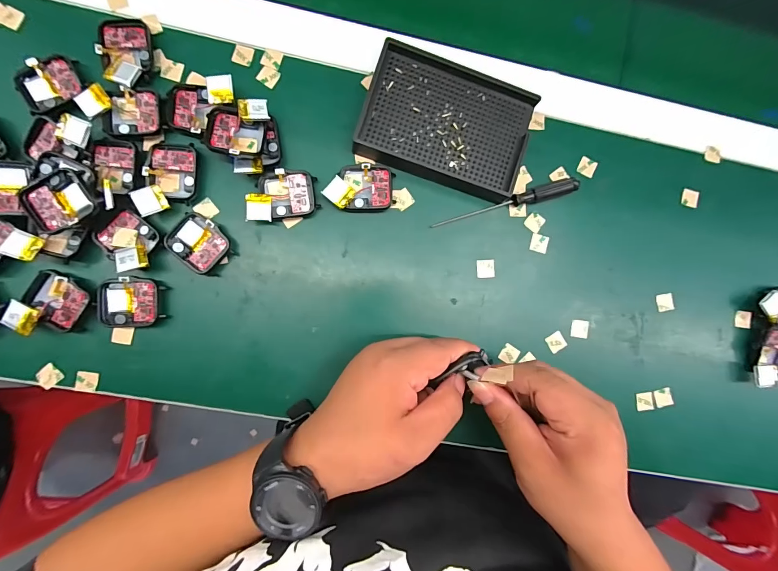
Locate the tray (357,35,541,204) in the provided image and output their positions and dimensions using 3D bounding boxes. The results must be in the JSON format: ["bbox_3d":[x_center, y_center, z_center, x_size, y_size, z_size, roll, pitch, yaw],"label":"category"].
[{"bbox_3d":[0.049,-0.137,0.294,0.135,0.022,0.097,19,86,-5],"label":"tray"}]

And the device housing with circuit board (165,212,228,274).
[{"bbox_3d":[-0.151,-0.033,0.277,0.041,0.013,0.038,43,84,-3],"label":"device housing with circuit board"}]

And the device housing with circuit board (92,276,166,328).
[{"bbox_3d":[-0.200,0.013,0.272,0.046,0.012,0.038,1,87,-6],"label":"device housing with circuit board"}]

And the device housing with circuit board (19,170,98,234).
[{"bbox_3d":[-0.237,-0.059,0.250,0.042,0.006,0.037,-34,103,-5],"label":"device housing with circuit board"}]

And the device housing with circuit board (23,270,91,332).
[{"bbox_3d":[-0.252,0.011,0.263,0.042,0.011,0.038,33,84,-4],"label":"device housing with circuit board"}]

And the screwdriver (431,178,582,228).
[{"bbox_3d":[0.101,-0.070,0.299,0.129,0.014,0.013,-17,89,-7],"label":"screwdriver"}]

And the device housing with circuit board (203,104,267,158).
[{"bbox_3d":[-0.119,-0.119,0.273,0.044,0.017,0.039,8,87,-6],"label":"device housing with circuit board"}]

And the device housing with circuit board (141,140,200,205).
[{"bbox_3d":[-0.170,-0.091,0.273,0.037,0.005,0.043,7,87,-6],"label":"device housing with circuit board"}]

